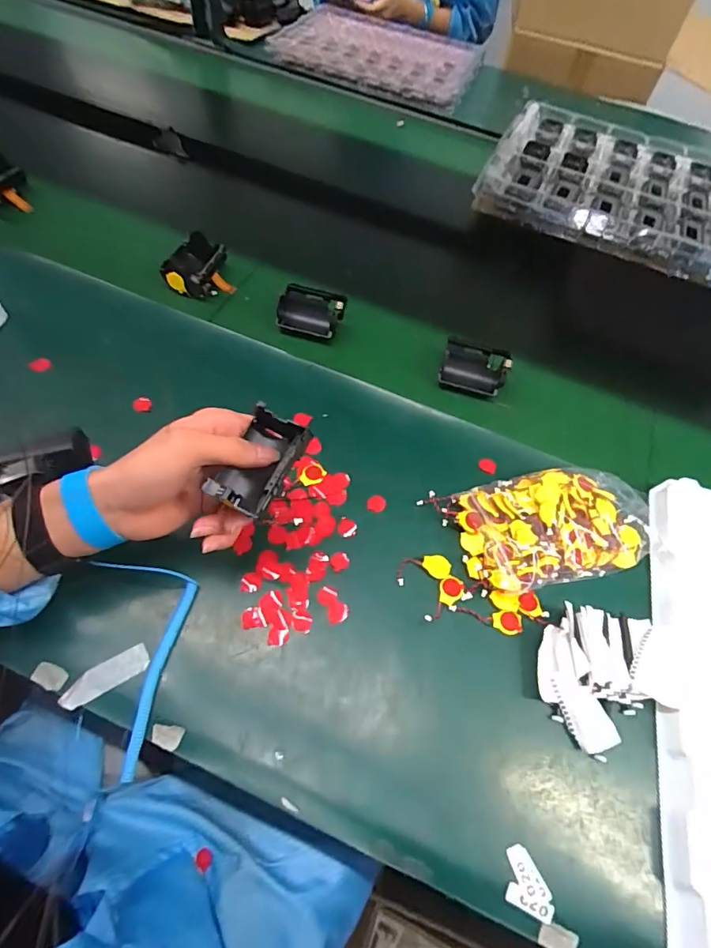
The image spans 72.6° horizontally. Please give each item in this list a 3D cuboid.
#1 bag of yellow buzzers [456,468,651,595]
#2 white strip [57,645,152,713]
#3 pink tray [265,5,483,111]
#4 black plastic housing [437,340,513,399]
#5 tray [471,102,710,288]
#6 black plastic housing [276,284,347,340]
[{"bbox_3d":[0.175,0.045,0.427,0.161,0.029,0.096,-9,61,-12],"label":"bag of yellow buzzers"},{"bbox_3d":[-0.183,0.148,0.354,0.061,0.005,0.022,-27,66,-21],"label":"white strip"},{"bbox_3d":[0.054,-0.866,0.992,0.388,0.043,0.327,21,59,6],"label":"pink tray"},{"bbox_3d":[0.130,-0.120,0.528,0.068,0.033,0.055,17,59,4],"label":"black plastic housing"},{"bbox_3d":[0.453,-0.397,0.685,0.521,0.039,0.318,21,59,6],"label":"tray"},{"bbox_3d":[-0.051,-0.184,0.554,0.073,0.036,0.055,15,62,3],"label":"black plastic housing"}]

